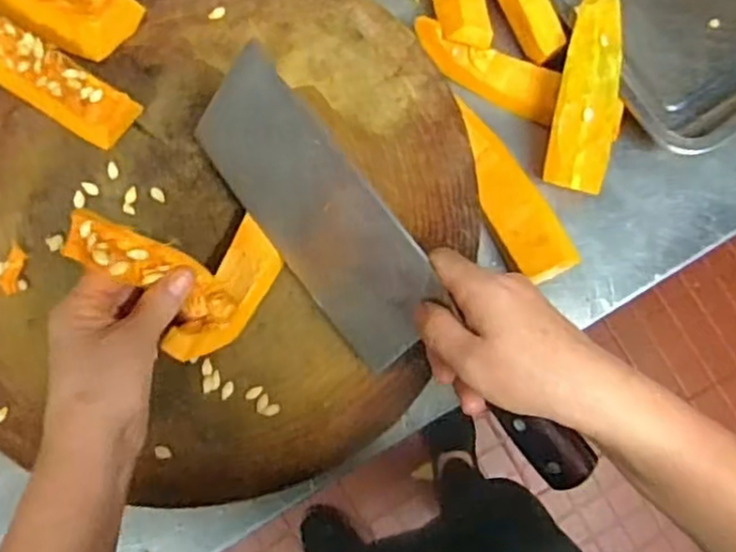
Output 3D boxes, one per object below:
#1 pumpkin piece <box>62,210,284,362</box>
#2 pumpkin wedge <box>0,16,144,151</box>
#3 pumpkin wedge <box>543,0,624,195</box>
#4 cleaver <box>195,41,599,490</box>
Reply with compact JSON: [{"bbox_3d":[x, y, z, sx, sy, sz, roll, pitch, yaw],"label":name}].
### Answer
[{"bbox_3d":[-0.111,-0.011,0.446,0.103,0.079,0.090,45,83,5],"label":"pumpkin piece"},{"bbox_3d":[-0.239,-0.148,0.486,0.179,0.046,0.042,32,82,3],"label":"pumpkin wedge"},{"bbox_3d":[0.178,-0.153,0.570,0.053,0.026,0.165,6,97,-1],"label":"pumpkin wedge"},{"bbox_3d":[-0.001,0.006,0.444,0.021,0.102,0.315,-31,79,-44],"label":"cleaver"}]

